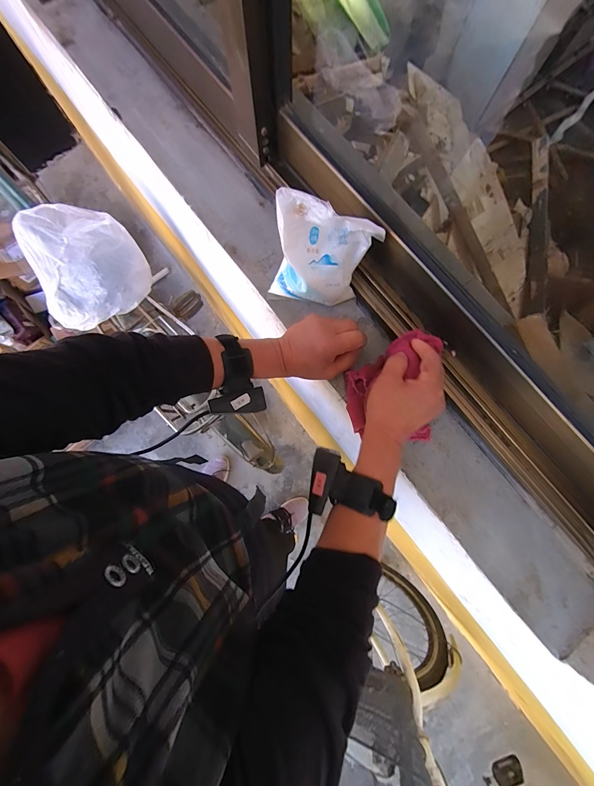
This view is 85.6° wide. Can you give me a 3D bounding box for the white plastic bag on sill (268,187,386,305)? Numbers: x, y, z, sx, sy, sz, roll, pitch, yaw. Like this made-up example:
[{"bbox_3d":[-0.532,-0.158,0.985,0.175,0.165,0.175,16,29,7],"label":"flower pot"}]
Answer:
[{"bbox_3d":[0.027,-0.160,0.384,0.114,0.131,0.058,10,79,1],"label":"white plastic bag on sill"}]

